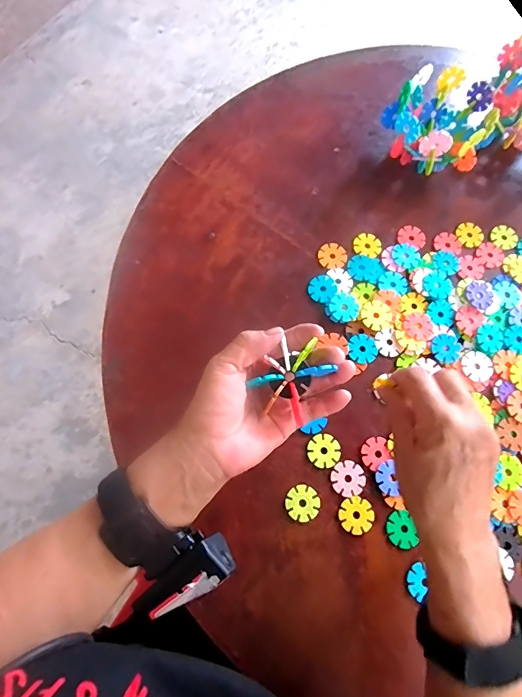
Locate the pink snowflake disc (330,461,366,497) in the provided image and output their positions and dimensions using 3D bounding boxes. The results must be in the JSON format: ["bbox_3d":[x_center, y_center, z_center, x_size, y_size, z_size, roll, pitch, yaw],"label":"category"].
[{"bbox_3d":[0.082,0.122,0.370,0.031,0.004,0.030,1,73,-2],"label":"pink snowflake disc"}]

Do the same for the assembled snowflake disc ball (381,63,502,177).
[{"bbox_3d":[0.204,-0.251,0.459,0.108,0.081,0.108,1,73,-2],"label":"assembled snowflake disc ball"}]

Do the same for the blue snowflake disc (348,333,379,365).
[{"bbox_3d":[0.106,0.000,0.408,0.033,0.004,0.032,1,73,-2],"label":"blue snowflake disc"}]

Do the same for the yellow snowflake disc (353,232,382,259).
[{"bbox_3d":[0.123,-0.119,0.451,0.031,0.004,0.031,1,73,-2],"label":"yellow snowflake disc"}]

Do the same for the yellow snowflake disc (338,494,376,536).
[{"bbox_3d":[0.088,0.153,0.362,0.031,0.004,0.031,22,73,5],"label":"yellow snowflake disc"}]

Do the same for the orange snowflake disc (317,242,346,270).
[{"bbox_3d":[0.081,-0.104,0.444,0.031,0.004,0.032,1,73,-2],"label":"orange snowflake disc"}]

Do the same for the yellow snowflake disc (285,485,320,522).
[{"bbox_3d":[0.039,0.142,0.362,0.030,0.004,0.031,1,73,-2],"label":"yellow snowflake disc"}]

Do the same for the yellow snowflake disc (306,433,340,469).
[{"bbox_3d":[0.061,0.098,0.377,0.031,0.004,0.030,1,73,-2],"label":"yellow snowflake disc"}]

